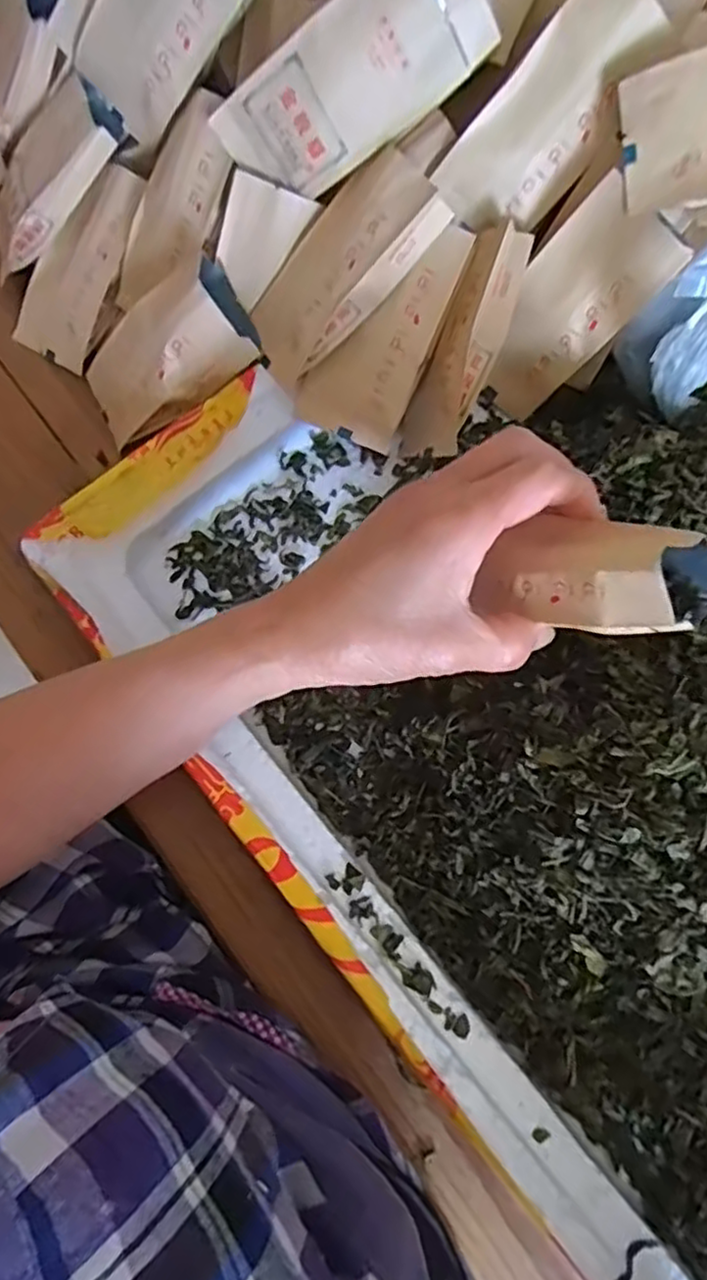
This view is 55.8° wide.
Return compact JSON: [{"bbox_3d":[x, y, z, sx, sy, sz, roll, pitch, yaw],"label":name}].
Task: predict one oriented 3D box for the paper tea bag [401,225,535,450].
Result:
[{"bbox_3d":[0.055,-0.145,0.331,0.033,0.040,0.109,24,103,4],"label":"paper tea bag"}]

